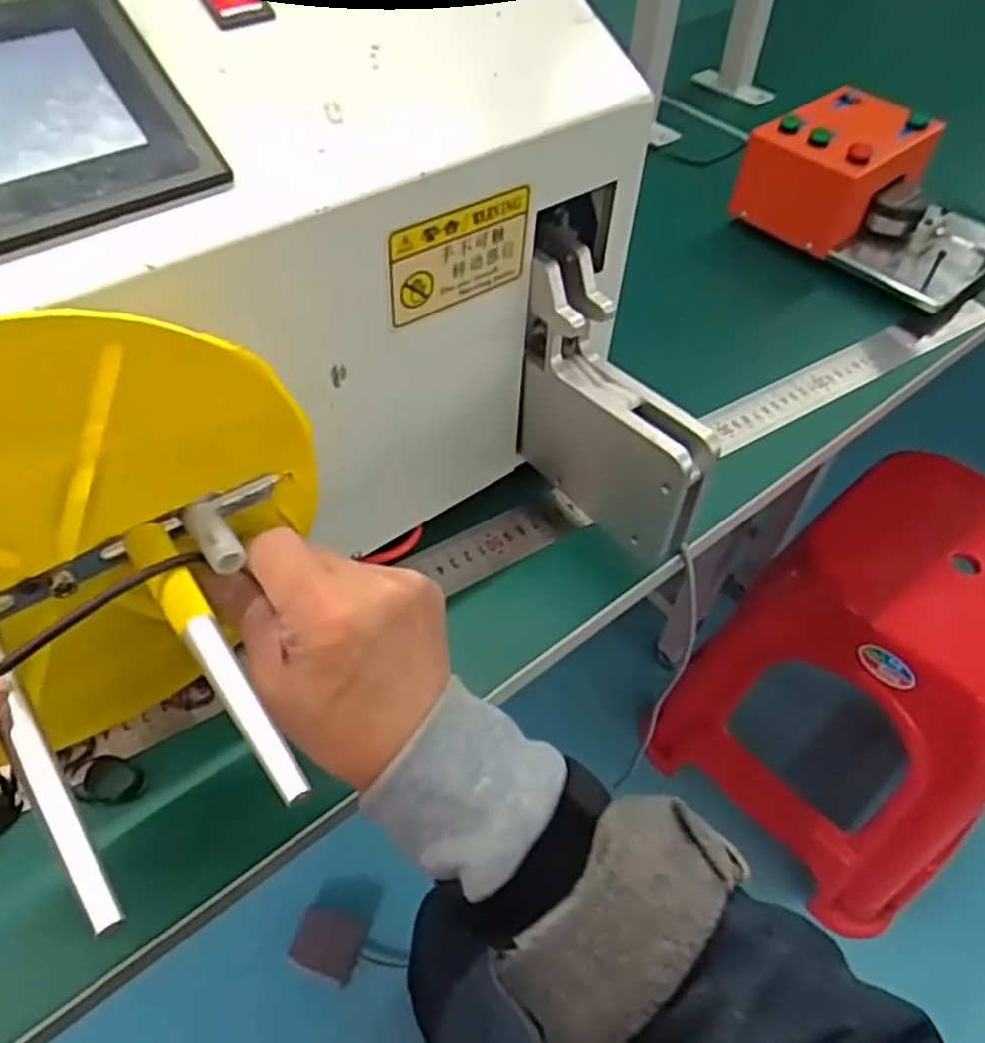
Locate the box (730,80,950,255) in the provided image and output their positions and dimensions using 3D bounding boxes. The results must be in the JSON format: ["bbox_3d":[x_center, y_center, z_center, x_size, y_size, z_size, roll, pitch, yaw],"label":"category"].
[{"bbox_3d":[0.312,-0.320,0.711,0.152,0.079,0.110,-34,60,-27],"label":"box"}]

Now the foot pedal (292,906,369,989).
[{"bbox_3d":[-0.204,0.527,0.983,0.083,0.025,0.072,18,52,11],"label":"foot pedal"}]

